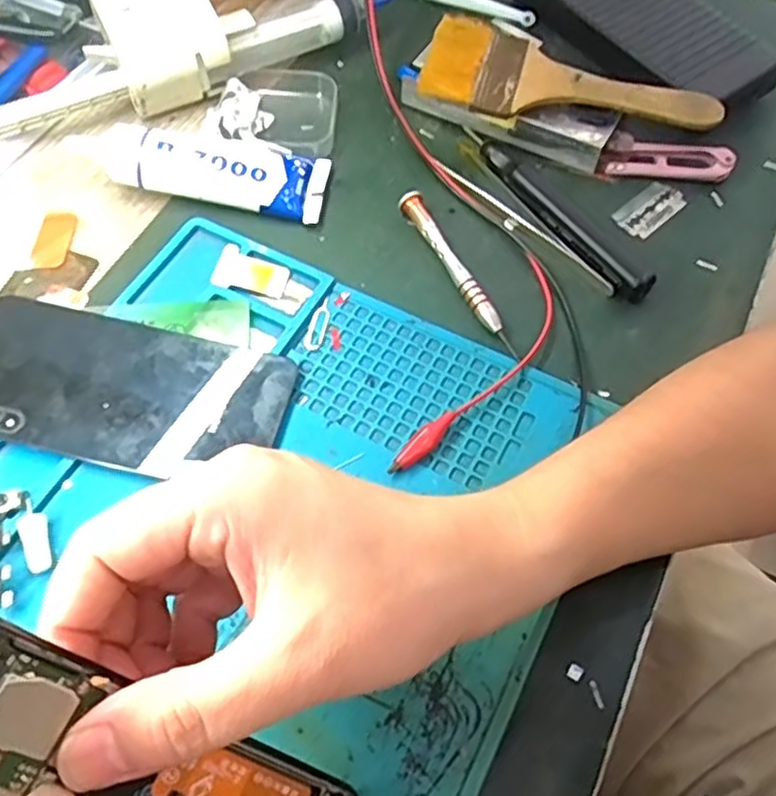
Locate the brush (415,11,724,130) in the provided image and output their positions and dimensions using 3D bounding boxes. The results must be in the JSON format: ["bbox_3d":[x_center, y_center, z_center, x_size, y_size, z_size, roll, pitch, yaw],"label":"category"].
[{"bbox_3d":[0.101,-0.176,0.394,0.161,0.012,0.058,15,66,7],"label":"brush"}]

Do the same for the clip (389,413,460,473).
[{"bbox_3d":[0.016,0.020,0.316,0.010,0.007,0.040,38,67,18],"label":"clip"}]

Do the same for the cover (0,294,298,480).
[{"bbox_3d":[-0.125,-0.005,0.327,0.154,0.006,0.071,12,62,5],"label":"cover"}]

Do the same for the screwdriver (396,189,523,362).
[{"bbox_3d":[0.035,-0.064,0.361,0.011,0.010,0.111,-22,64,-13],"label":"screwdriver"}]

